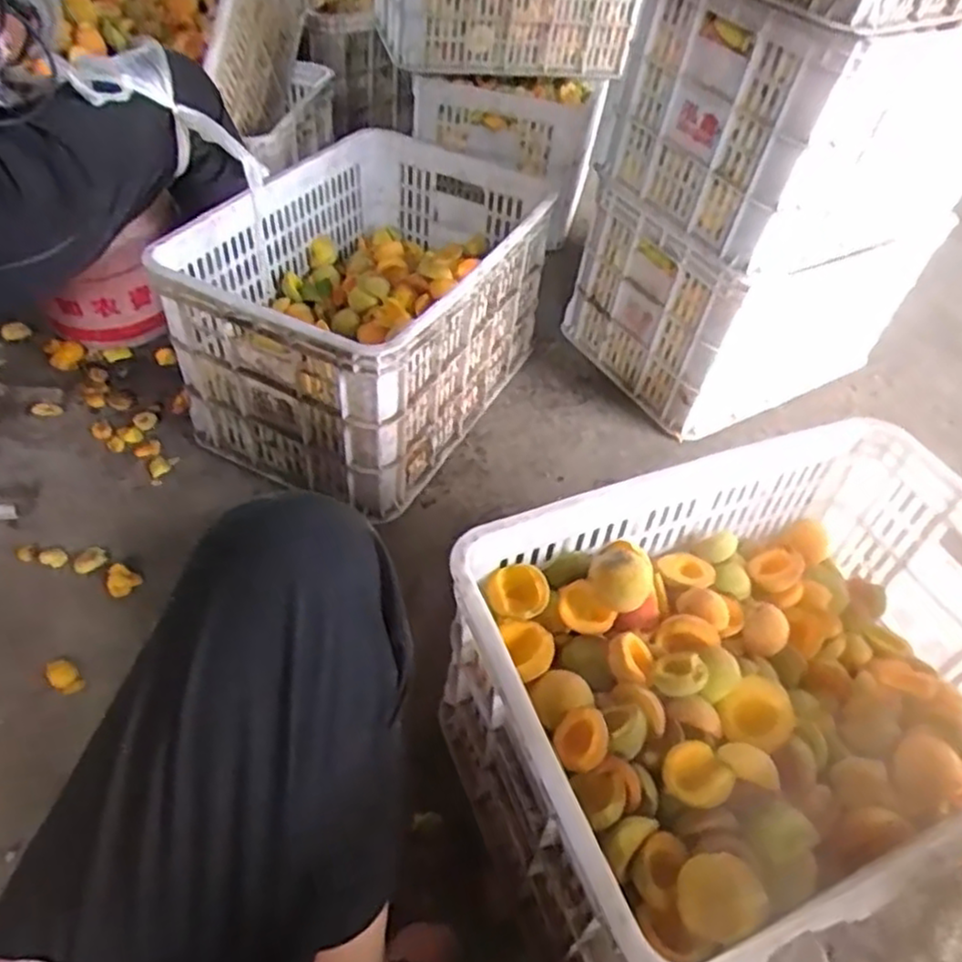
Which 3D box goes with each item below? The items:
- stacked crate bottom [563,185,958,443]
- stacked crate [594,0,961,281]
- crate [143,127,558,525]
[{"bbox_3d":[0.421,-0.316,1.154,0.436,0.264,0.316,-19,53,-23],"label":"stacked crate bottom"},{"bbox_3d":[0.438,-0.498,0.945,0.434,0.268,0.318,-19,53,-23],"label":"stacked crate"},{"bbox_3d":[-0.140,-0.263,1.026,0.347,0.264,0.541,25,50,15],"label":"crate"}]

